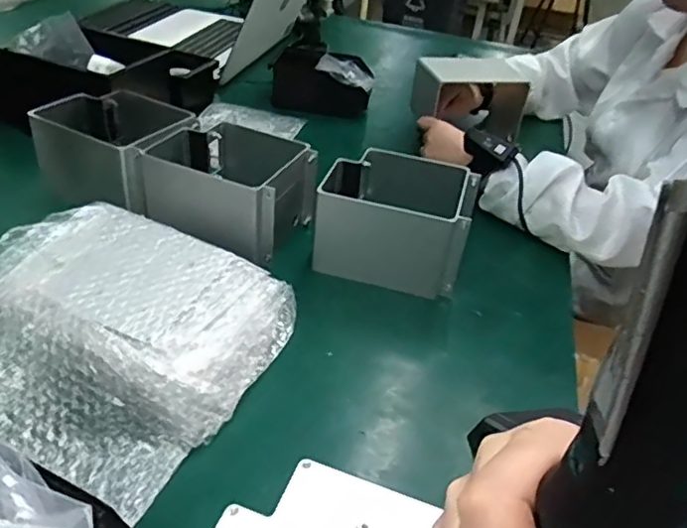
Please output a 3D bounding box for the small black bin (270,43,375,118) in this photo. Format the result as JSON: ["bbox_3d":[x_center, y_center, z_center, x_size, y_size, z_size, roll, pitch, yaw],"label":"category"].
[{"bbox_3d":[-0.032,-0.322,1.062,0.168,0.098,0.104,13,35,7],"label":"small black bin"}]

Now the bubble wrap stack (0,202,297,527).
[{"bbox_3d":[-0.202,0.061,0.511,0.261,0.077,0.264,15,36,10],"label":"bubble wrap stack"}]

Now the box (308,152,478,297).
[{"bbox_3d":[0.062,-0.051,0.700,0.158,0.105,0.134,14,36,9],"label":"box"}]

